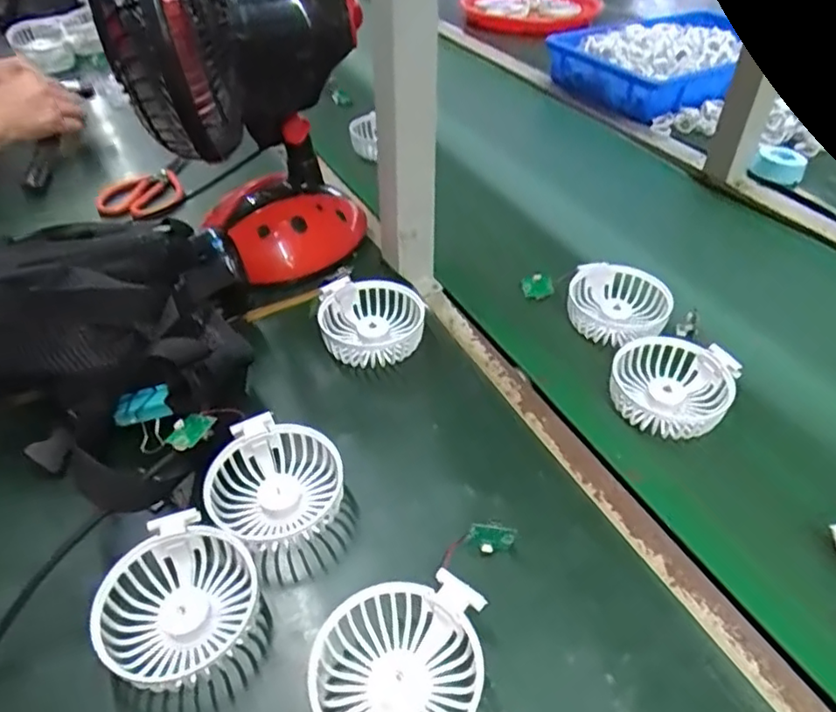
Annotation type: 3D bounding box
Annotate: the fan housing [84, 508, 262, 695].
[{"bbox_3d":[-0.138,0.144,0.368,0.084,0.031,0.096,5,45,9],"label":"fan housing"}]

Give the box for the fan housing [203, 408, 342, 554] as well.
[{"bbox_3d":[-0.094,0.088,0.422,0.081,0.037,0.084,-2,44,2],"label":"fan housing"}]

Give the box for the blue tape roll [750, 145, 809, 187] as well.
[{"bbox_3d":[0.436,-0.231,0.744,0.054,0.030,0.065,25,50,25],"label":"blue tape roll"}]

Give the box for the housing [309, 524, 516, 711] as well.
[{"bbox_3d":[0.011,0.159,0.347,0.143,0.033,0.080,-26,49,-22],"label":"housing"}]

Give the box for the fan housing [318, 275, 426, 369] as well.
[{"bbox_3d":[-0.039,-0.031,0.541,0.091,0.035,0.089,-11,44,-8],"label":"fan housing"}]

